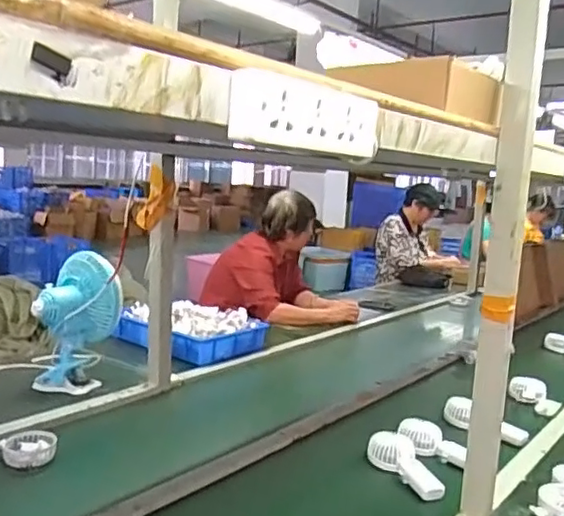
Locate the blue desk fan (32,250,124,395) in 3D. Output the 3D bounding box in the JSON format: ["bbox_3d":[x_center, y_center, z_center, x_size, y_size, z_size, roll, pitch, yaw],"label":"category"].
[{"bbox_3d":[-0.488,0.159,1.442,0.191,0.311,0.162,1,8,-16],"label":"blue desk fan"}]

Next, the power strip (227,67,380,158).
[{"bbox_3d":[0.025,-0.114,0.492,0.022,0.052,0.168,9,9,39],"label":"power strip"}]

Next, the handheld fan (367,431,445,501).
[{"bbox_3d":[0.221,0.373,1.090,0.078,0.047,0.179,2,6,-15],"label":"handheld fan"}]

